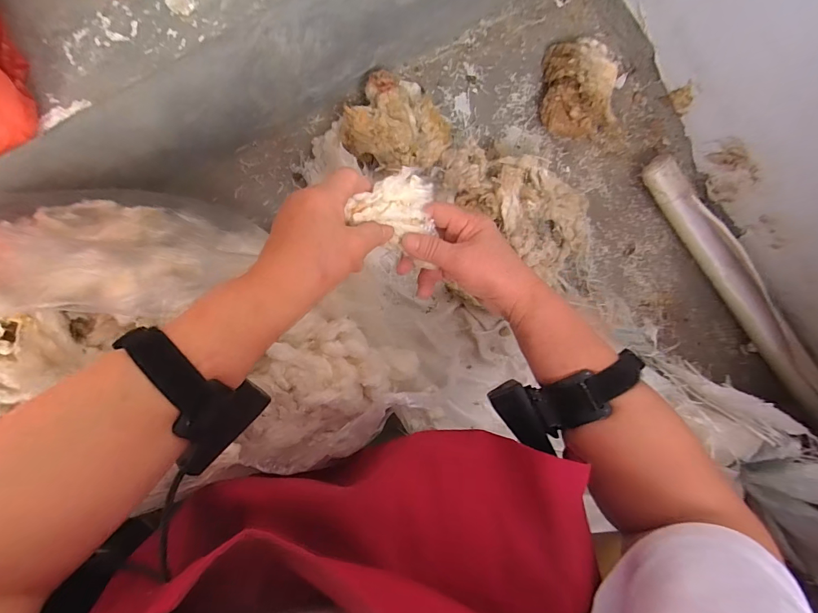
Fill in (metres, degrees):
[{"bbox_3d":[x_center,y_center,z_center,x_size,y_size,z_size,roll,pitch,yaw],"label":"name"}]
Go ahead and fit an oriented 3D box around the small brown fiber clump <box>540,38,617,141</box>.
[{"bbox_3d":[0.243,-0.310,0.564,0.107,0.065,0.138,-5,91,-6],"label":"small brown fiber clump"}]

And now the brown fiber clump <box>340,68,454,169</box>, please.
[{"bbox_3d":[-0.011,-0.231,0.523,0.122,0.092,0.119,0,90,-6],"label":"brown fiber clump"}]

